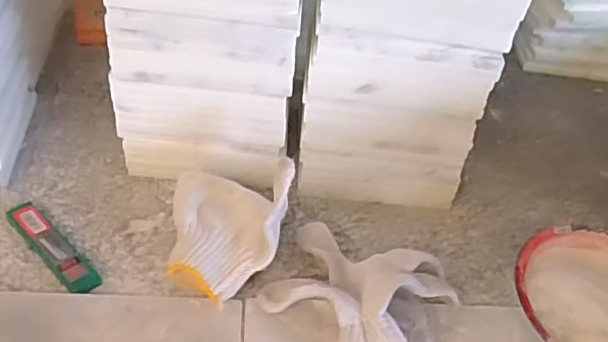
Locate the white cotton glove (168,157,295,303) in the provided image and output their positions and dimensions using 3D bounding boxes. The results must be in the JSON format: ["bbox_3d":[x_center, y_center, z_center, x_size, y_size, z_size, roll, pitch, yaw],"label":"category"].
[{"bbox_3d":[-0.061,0.040,0.504,0.097,0.097,0.113,6,42,0],"label":"white cotton glove"}]

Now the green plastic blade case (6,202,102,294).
[{"bbox_3d":[-0.212,0.064,0.531,0.113,0.013,0.024,36,50,29],"label":"green plastic blade case"}]

